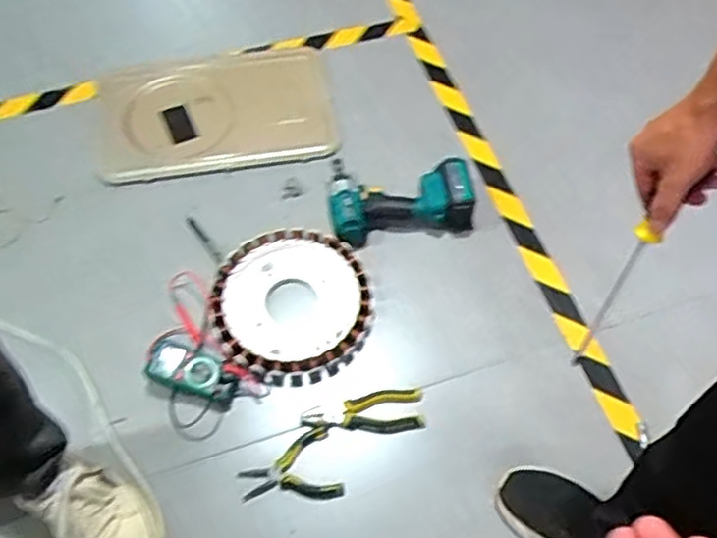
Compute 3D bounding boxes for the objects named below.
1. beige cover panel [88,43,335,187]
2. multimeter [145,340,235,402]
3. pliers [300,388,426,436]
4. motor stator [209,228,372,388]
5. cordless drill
[{"bbox_3d":[-0.290,-0.323,1.367,0.477,0.067,0.302,-10,61,-7],"label":"beige cover panel"},{"bbox_3d":[-0.272,0.162,1.063,0.152,0.034,0.072,23,63,12],"label":"multimeter"},{"bbox_3d":[0.009,0.234,1.057,0.191,0.014,0.071,-7,61,-5],"label":"pliers"},{"bbox_3d":[-0.114,0.061,1.144,0.258,0.039,0.274,0,60,-1],"label":"motor stator"},{"bbox_3d":[0.076,-0.130,1.230,0.261,0.090,0.150,-8,61,-6],"label":"cordless drill"}]

